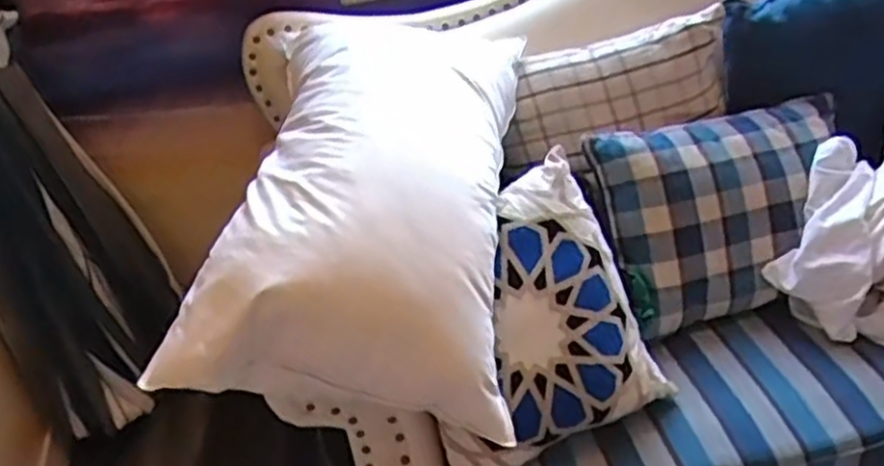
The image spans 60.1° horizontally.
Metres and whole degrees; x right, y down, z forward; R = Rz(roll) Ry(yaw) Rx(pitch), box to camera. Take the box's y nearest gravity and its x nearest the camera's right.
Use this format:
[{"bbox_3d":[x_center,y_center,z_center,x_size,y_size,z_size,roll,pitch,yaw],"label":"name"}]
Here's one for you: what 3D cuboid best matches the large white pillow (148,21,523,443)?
[{"bbox_3d":[-0.102,-0.083,1.123,0.395,0.208,0.743,-3,37,8],"label":"large white pillow"}]

